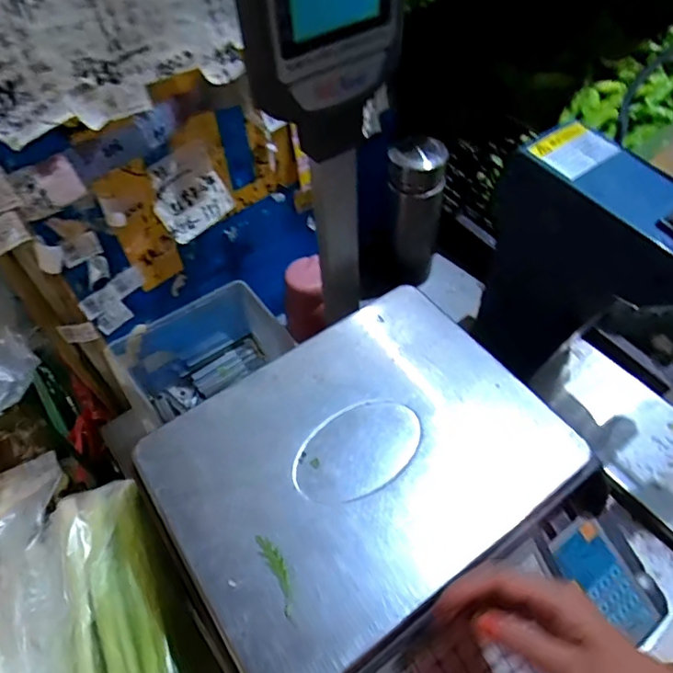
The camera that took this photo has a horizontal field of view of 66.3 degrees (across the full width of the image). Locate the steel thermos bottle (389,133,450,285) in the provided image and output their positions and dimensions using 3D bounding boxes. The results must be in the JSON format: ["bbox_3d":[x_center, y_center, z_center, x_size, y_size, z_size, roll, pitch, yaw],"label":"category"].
[{"bbox_3d":[0.110,-0.168,0.737,0.076,0.221,0.057,6,53,6],"label":"steel thermos bottle"}]

